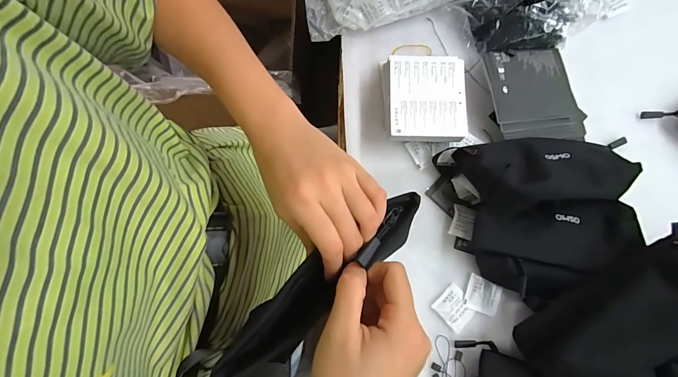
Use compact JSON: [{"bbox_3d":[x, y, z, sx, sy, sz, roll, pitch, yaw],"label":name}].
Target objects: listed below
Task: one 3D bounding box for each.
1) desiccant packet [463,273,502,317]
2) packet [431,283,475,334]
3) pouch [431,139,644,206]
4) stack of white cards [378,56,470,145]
[{"bbox_3d":[0.171,0.127,0.377,0.040,0.004,0.039,19,79,5],"label":"desiccant packet"},{"bbox_3d":[0.135,0.140,0.373,0.039,0.004,0.042,-44,81,-8],"label":"packet"},{"bbox_3d":[0.227,-0.023,0.373,0.206,0.072,0.086,0,78,1],"label":"pouch"},{"bbox_3d":[0.108,-0.110,0.405,0.101,0.043,0.115,1,78,1],"label":"stack of white cards"}]

